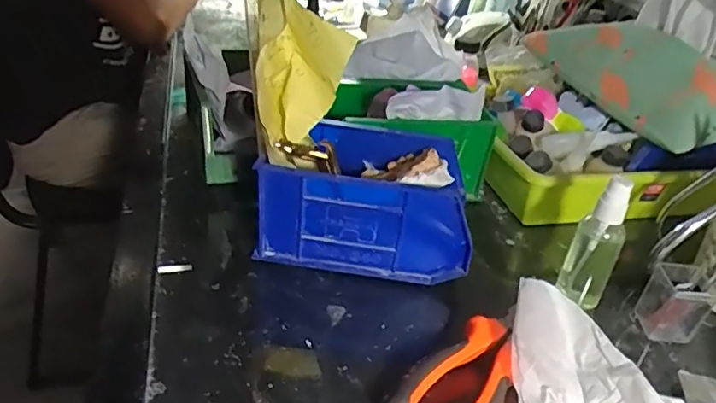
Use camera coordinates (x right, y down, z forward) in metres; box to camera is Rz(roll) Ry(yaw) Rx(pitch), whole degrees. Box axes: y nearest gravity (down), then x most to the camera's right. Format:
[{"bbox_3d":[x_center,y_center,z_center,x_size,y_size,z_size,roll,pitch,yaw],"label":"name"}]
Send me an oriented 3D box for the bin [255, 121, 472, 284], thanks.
[{"bbox_3d":[0.009,-0.003,0.475,0.166,0.087,0.105,9,32,3],"label":"bin"}]

